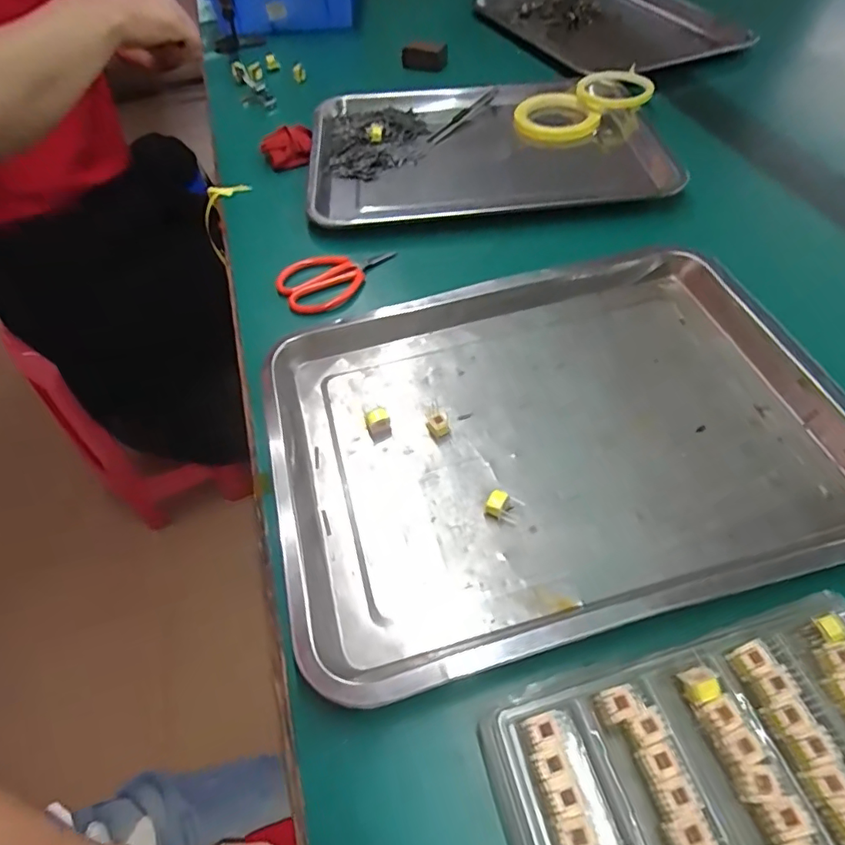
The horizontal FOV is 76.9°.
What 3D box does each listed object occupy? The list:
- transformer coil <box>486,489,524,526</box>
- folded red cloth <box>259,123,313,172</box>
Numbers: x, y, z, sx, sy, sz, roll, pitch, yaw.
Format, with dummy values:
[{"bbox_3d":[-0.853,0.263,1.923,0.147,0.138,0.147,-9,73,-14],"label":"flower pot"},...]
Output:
[{"bbox_3d":[0.053,0.054,0.343,0.021,0.014,0.015,17,56,15],"label":"transformer coil"},{"bbox_3d":[-0.159,-0.327,0.632,0.059,0.034,0.036,-16,54,-9],"label":"folded red cloth"}]

